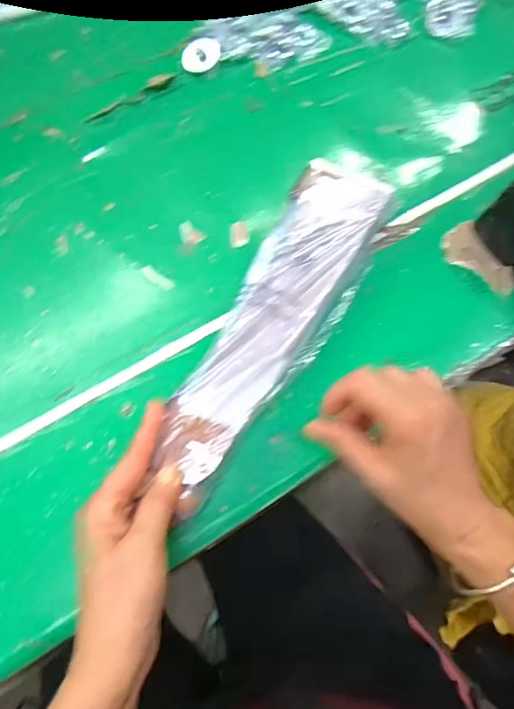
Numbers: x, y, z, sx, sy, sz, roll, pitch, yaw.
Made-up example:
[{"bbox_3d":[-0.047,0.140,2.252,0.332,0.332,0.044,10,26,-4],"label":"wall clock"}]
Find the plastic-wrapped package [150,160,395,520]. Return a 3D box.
[{"bbox_3d":[0.018,-0.032,0.411,0.084,0.044,0.296,29,73,9],"label":"plastic-wrapped package"}]

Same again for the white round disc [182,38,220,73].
[{"bbox_3d":[-0.062,-0.331,0.541,0.039,0.007,0.049,10,70,3],"label":"white round disc"}]

